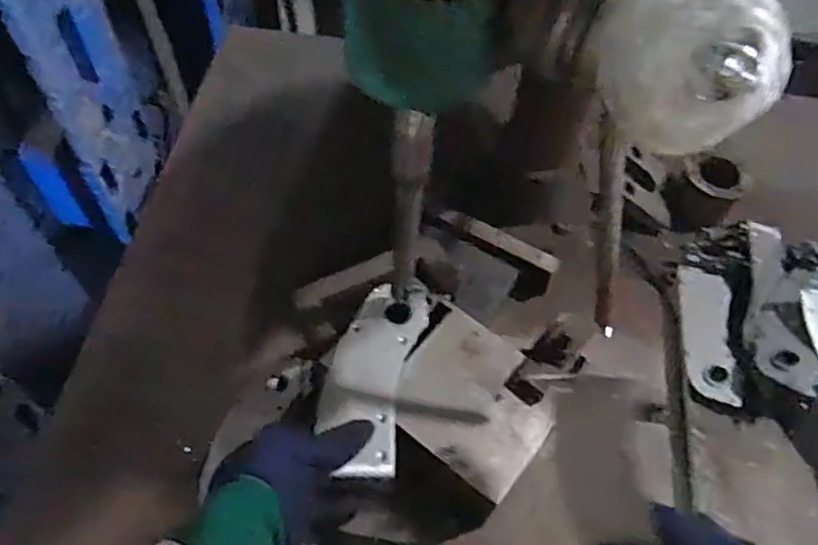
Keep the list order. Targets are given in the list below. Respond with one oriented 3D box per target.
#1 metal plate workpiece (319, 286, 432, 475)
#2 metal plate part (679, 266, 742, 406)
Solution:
[{"bbox_3d":[-0.029,0.079,0.546,0.066,0.013,0.168,11,57,5],"label":"metal plate workpiece"},{"bbox_3d":[0.330,0.064,0.737,0.052,0.010,0.159,4,61,7],"label":"metal plate part"}]

